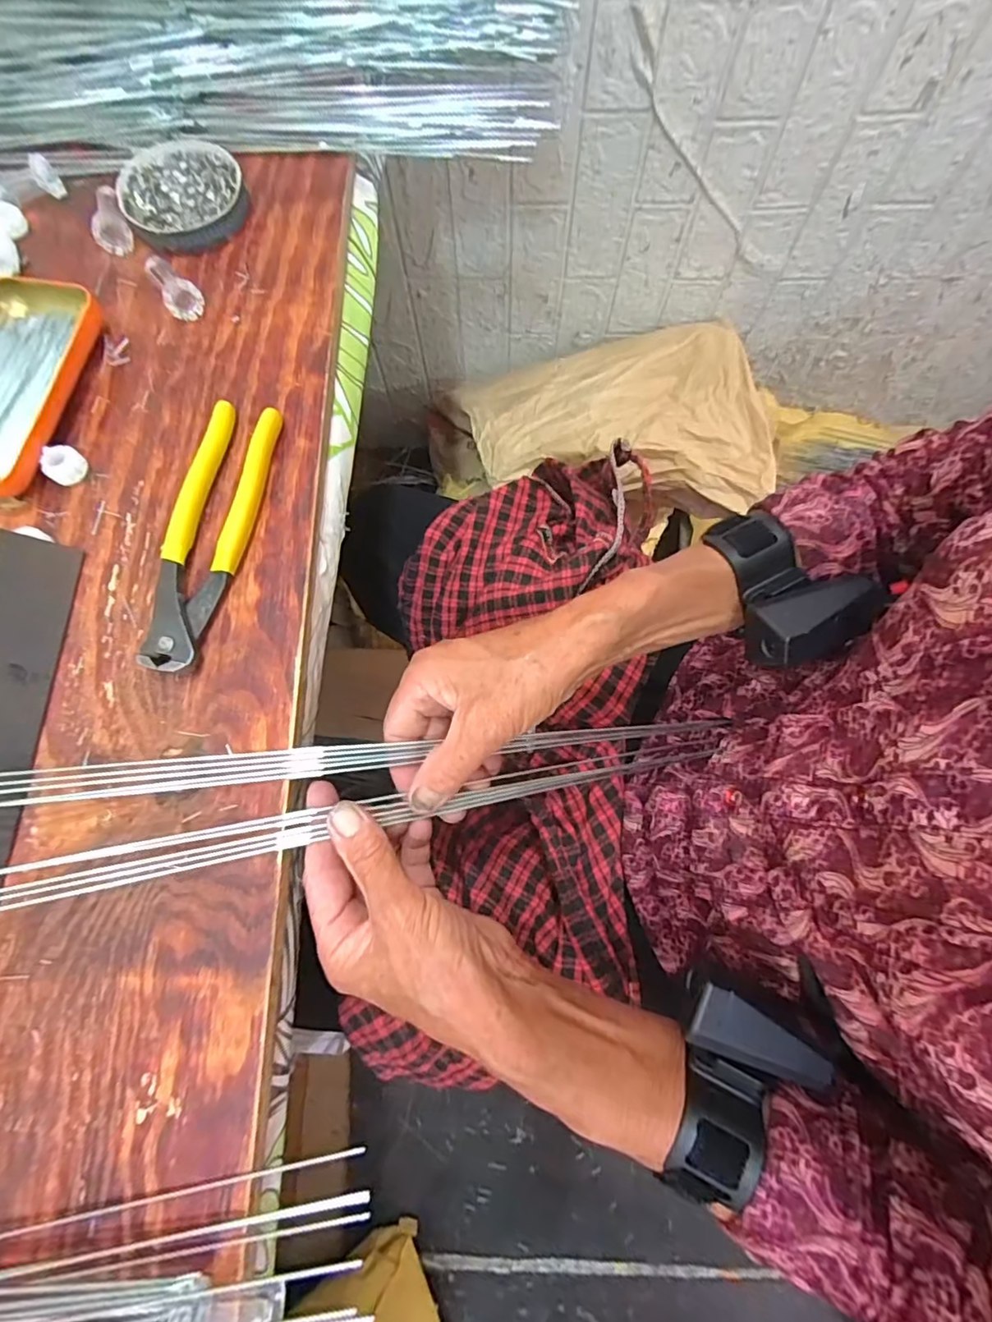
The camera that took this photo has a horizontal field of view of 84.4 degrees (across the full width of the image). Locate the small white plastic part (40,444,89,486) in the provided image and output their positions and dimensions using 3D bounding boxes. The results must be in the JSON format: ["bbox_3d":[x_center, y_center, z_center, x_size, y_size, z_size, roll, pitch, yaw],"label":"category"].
[{"bbox_3d":[-0.258,-0.117,0.326,0.022,0.012,0.022,0,75,-1],"label":"small white plastic part"}]

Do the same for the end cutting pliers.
[{"bbox_3d":[-0.164,-0.073,0.314,0.045,0.014,0.163,8,75,1],"label":"end cutting pliers"}]

